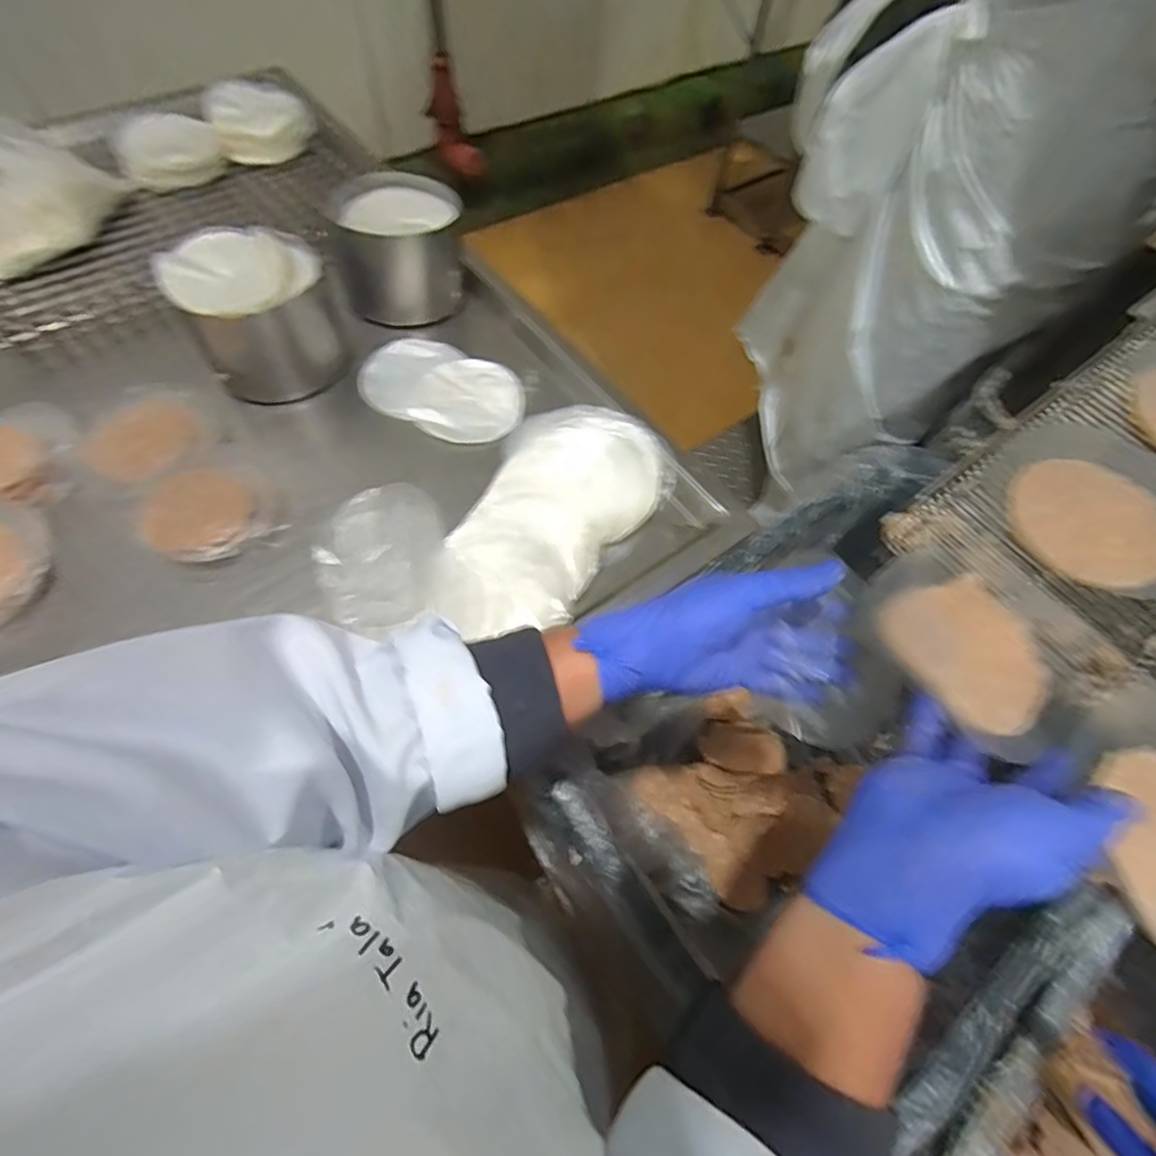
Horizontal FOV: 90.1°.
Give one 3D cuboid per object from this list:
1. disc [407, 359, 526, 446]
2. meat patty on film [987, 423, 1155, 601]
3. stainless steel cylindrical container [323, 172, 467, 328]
[{"bbox_3d":[-0.122,-0.196,0.637,0.118,0.021,0.110,1,62,-2],"label":"disc"},{"bbox_3d":[0.317,-0.046,0.351,0.119,0.012,0.112,1,62,-2],"label":"meat patty on film"},{"bbox_3d":[-0.206,-0.375,0.683,0.134,0.121,0.127,1,62,-2],"label":"stainless steel cylindrical container"}]

